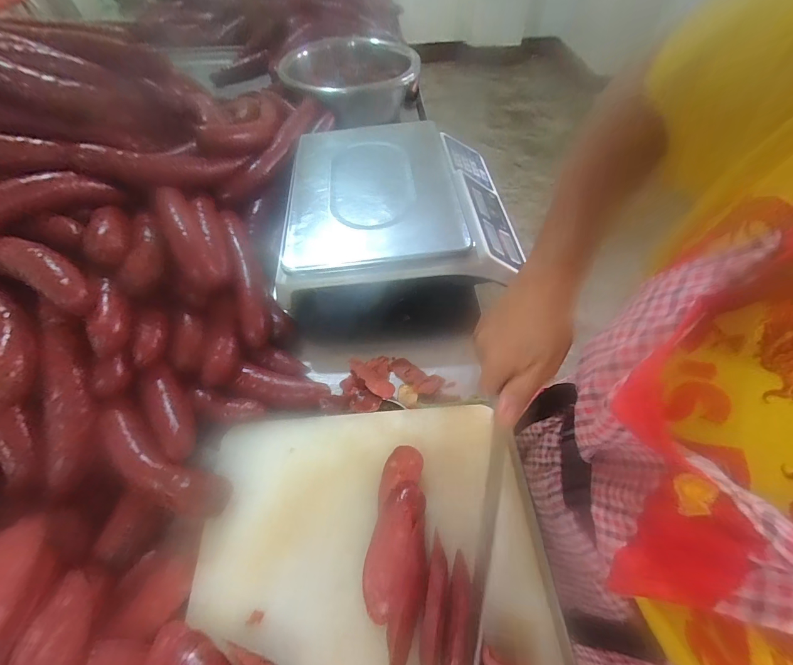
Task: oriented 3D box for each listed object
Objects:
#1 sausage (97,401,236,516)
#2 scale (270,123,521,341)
[{"bbox_3d":[-0.221,0.122,0.326,0.142,0.032,0.040,25,59,16],"label":"sausage"},{"bbox_3d":[0.001,-0.176,0.546,0.332,0.143,0.329,-2,56,-2],"label":"scale"}]

